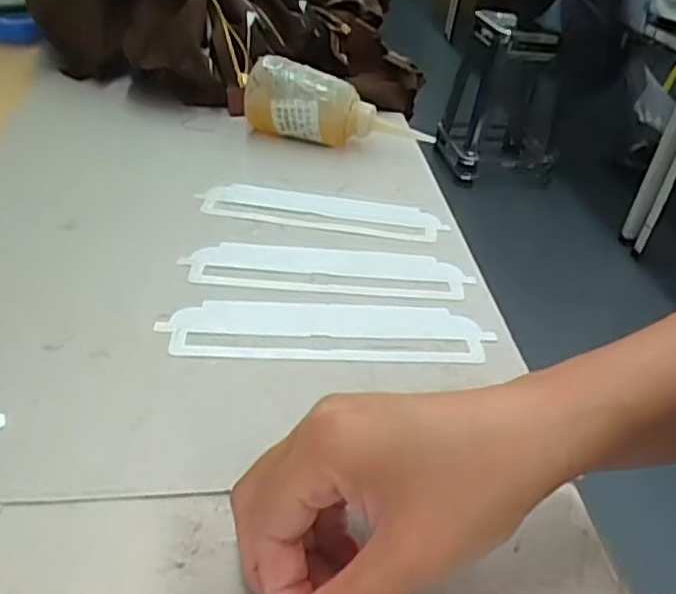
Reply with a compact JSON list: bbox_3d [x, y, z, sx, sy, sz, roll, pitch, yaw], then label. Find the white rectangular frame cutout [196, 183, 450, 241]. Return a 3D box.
[{"bbox_3d":[-0.011,-0.069,0.505,0.185,0.004,0.051,7,36,2],"label":"white rectangular frame cutout"}]

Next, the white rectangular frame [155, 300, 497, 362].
[{"bbox_3d":[-0.006,0.018,0.379,0.183,0.004,0.053,2,36,-6],"label":"white rectangular frame"}]

